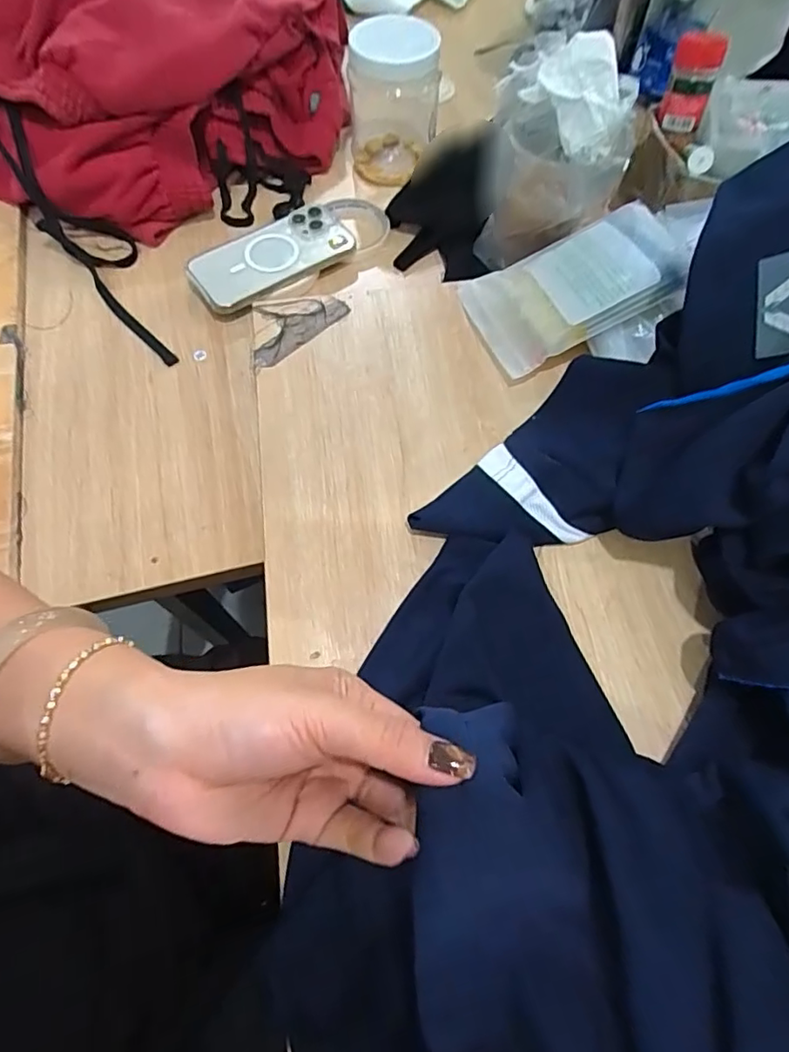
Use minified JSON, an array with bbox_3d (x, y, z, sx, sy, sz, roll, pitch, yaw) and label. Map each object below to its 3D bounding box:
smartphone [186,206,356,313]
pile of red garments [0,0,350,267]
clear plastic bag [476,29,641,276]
[{"bbox_3d":[-0.124,-0.273,0.564,0.158,0.012,0.079,-37,78,-14],"label":"smartphone"},{"bbox_3d":[-0.282,-0.489,0.596,0.421,0.164,0.357,12,66,5],"label":"pile of red garments"},{"bbox_3d":[0.130,-0.294,0.465,0.112,0.168,0.068,17,66,7],"label":"clear plastic bag"}]

